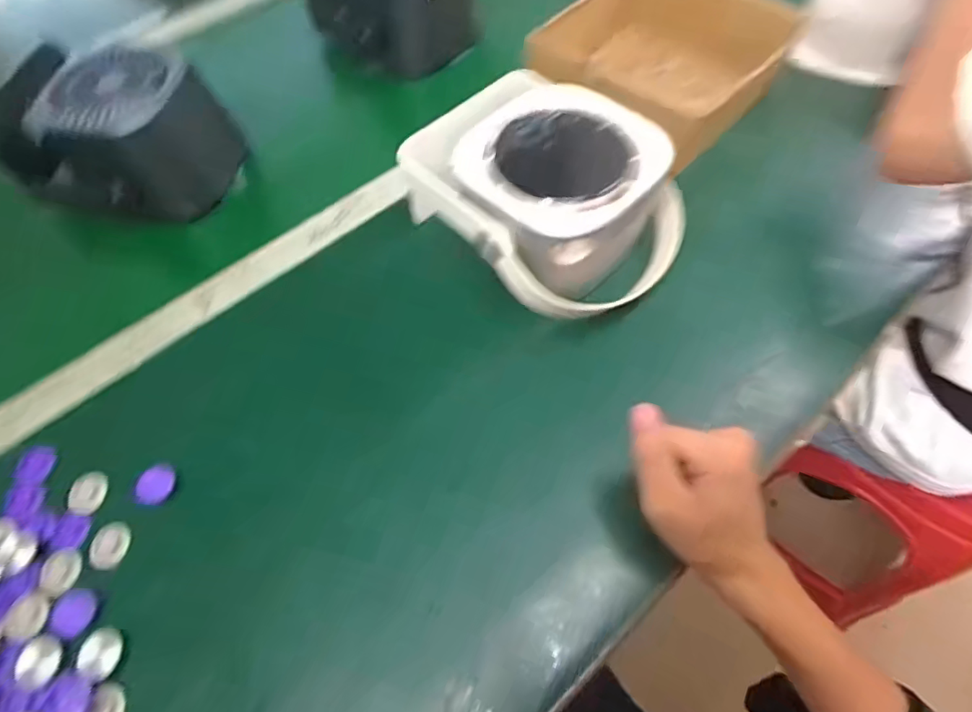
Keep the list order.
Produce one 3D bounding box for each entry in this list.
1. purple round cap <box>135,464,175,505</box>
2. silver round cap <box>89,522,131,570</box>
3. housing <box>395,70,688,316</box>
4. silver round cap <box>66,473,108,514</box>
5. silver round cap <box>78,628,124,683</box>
[{"bbox_3d":[-0.239,0.093,0.389,0.027,0.006,0.029,-1,60,2],"label":"purple round cap"},{"bbox_3d":[-0.261,0.132,0.375,0.024,0.006,0.030,10,61,8],"label":"silver round cap"},{"bbox_3d":[0.048,-0.132,0.445,0.216,0.092,0.158,32,66,19],"label":"housing"},{"bbox_3d":[-0.291,0.101,0.395,0.025,0.009,0.029,-2,60,1],"label":"silver round cap"},{"bbox_3d":[-0.240,0.185,0.335,0.022,0.007,0.028,-10,60,-3],"label":"silver round cap"}]

